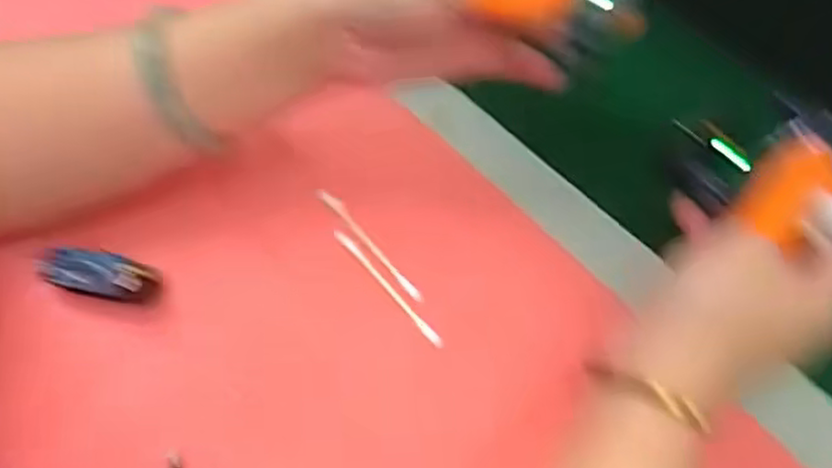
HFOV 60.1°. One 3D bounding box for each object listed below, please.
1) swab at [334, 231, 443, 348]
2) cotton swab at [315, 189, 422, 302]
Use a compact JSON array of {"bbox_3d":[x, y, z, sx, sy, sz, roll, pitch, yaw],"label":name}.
[{"bbox_3d":[-0.013,0.025,0.344,0.005,0.006,0.075,-38,68,-17],"label":"swab"},{"bbox_3d":[-0.022,0.004,0.353,0.008,0.008,0.075,-40,68,-17],"label":"cotton swab"}]

